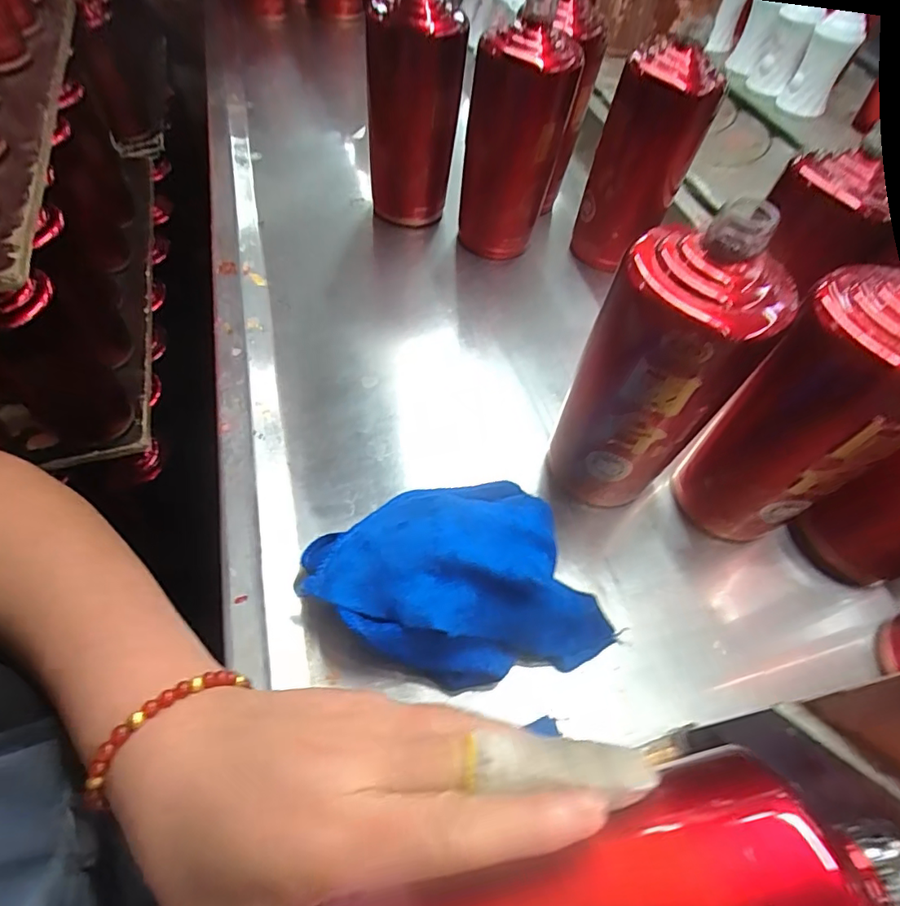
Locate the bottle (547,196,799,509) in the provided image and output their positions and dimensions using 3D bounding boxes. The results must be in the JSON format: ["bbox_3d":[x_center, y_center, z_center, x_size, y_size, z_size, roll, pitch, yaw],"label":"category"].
[{"bbox_3d":[0.109,-0.036,0.293,0.062,0.184,0.080,-34,64,-26],"label":"bottle"}]

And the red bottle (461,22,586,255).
[{"bbox_3d":[0.055,-0.269,0.472,0.080,0.186,0.073,6,55,-2],"label":"red bottle"}]

